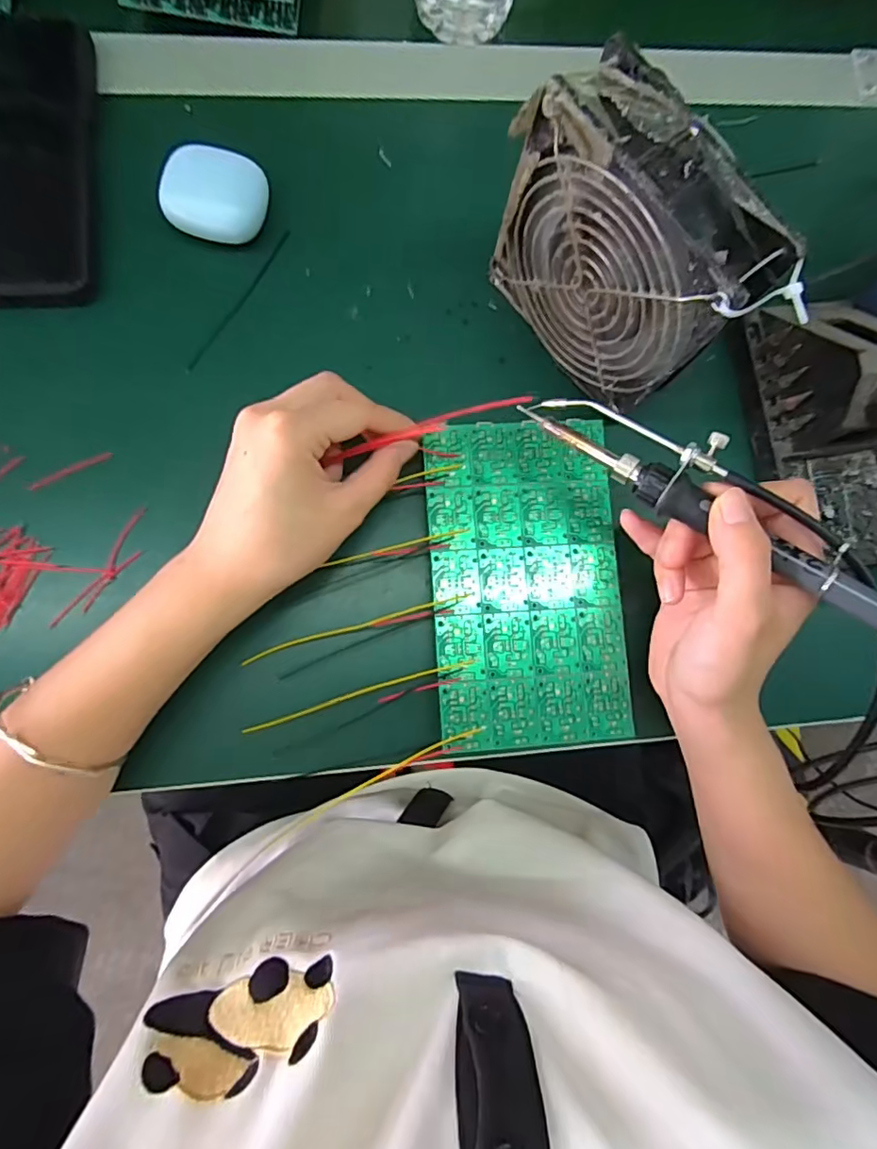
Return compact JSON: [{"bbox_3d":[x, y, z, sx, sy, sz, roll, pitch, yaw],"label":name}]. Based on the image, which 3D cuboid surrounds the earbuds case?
[{"bbox_3d":[-0.124,-0.210,0.311,0.053,0.030,0.040,3,83,-5],"label":"earbuds case"}]

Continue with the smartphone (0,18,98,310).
[{"bbox_3d":[-0.230,-0.231,0.305,0.078,0.015,0.175,-5,84,-6],"label":"smartphone"}]

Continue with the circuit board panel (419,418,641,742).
[{"bbox_3d":[0.048,0.002,0.303,0.101,0.004,0.171,-3,83,-5],"label":"circuit board panel"}]

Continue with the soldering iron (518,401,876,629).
[{"bbox_3d":[0.130,-0.030,0.245,0.208,0.016,0.035,38,81,17],"label":"soldering iron"}]

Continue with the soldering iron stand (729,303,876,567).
[{"bbox_3d":[0.229,-0.083,0.306,0.073,0.068,0.152,-10,85,-6],"label":"soldering iron stand"}]

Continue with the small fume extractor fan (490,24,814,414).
[{"bbox_3d":[0.088,-0.150,0.275,0.046,0.117,0.124,-41,89,-8],"label":"small fume extractor fan"}]

